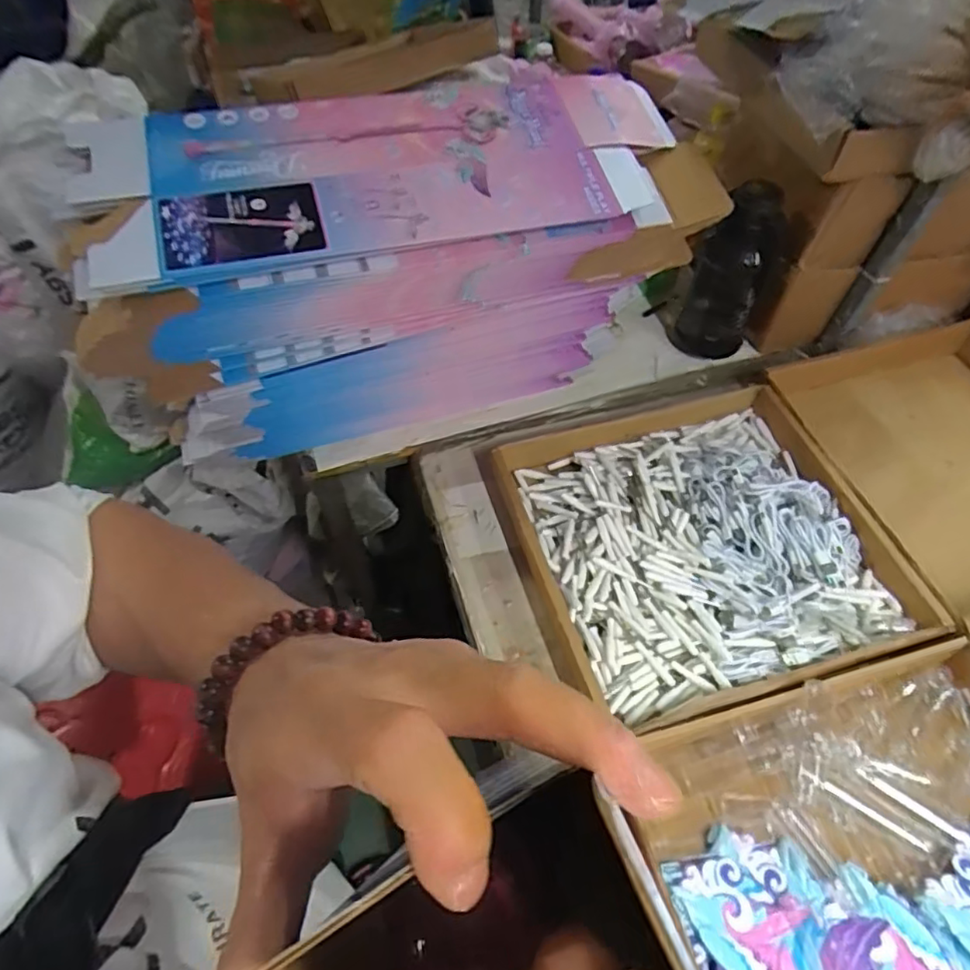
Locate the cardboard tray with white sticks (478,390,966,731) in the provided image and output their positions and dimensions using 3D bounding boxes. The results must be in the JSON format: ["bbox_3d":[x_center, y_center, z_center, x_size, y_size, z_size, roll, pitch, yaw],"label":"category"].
[{"bbox_3d":[0.238,0.054,0.681,0.385,0.050,0.360,-14,56,-10],"label":"cardboard tray with white sticks"}]

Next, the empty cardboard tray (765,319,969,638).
[{"bbox_3d":[0.592,-0.027,0.763,0.340,0.068,0.388,-14,56,-10],"label":"empty cardboard tray"}]

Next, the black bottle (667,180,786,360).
[{"bbox_3d":[0.326,-0.281,0.810,0.111,0.227,0.074,21,58,14],"label":"black bottle"}]

